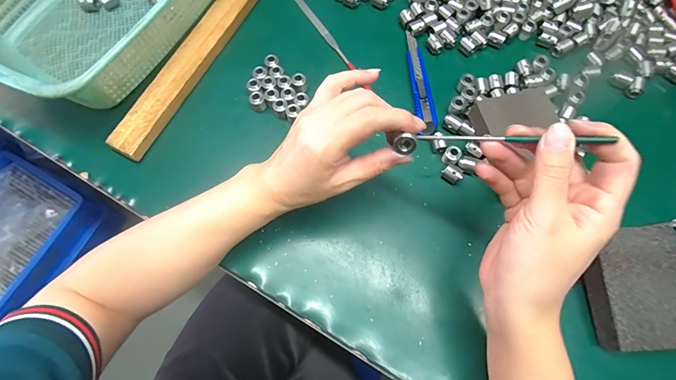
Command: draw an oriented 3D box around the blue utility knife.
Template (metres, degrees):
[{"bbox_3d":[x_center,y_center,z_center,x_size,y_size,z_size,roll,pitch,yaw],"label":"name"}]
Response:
[{"bbox_3d":[0.089,-0.118,0.381,0.021,0.009,0.127,-4,74,0],"label":"blue utility knife"}]

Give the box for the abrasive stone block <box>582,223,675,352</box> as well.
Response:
[{"bbox_3d":[0.249,0.081,0.295,0.067,0.030,0.093,-6,74,-1],"label":"abrasive stone block"}]

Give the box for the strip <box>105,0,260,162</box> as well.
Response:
[{"bbox_3d":[-0.145,-0.170,0.391,0.035,0.017,0.308,27,76,8],"label":"strip"}]

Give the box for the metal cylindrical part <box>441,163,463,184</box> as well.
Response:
[{"bbox_3d":[0.113,-0.016,0.345,0.018,0.012,0.014,41,78,11],"label":"metal cylindrical part"}]

